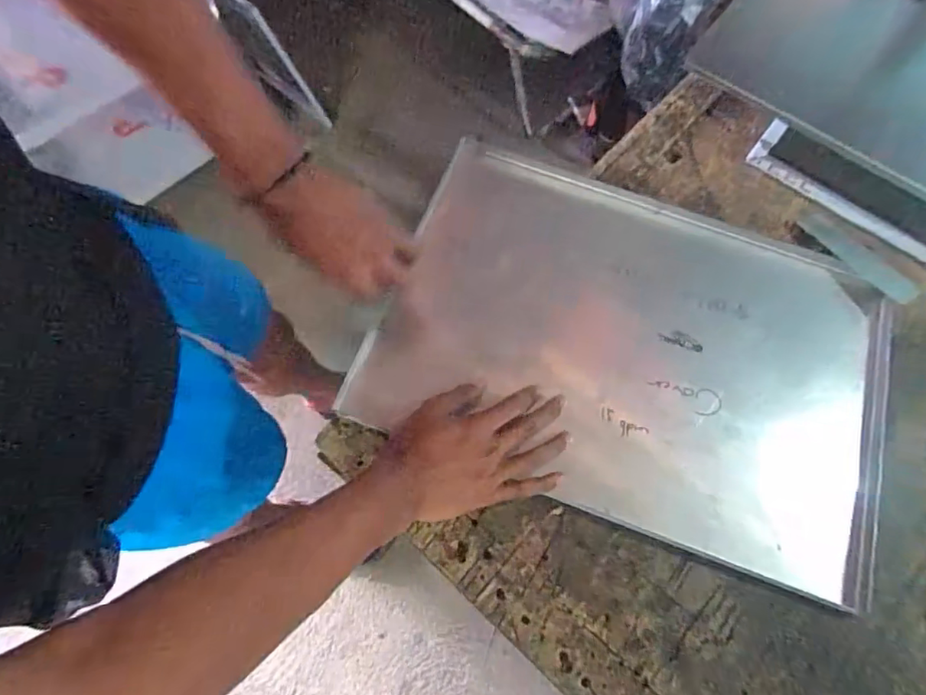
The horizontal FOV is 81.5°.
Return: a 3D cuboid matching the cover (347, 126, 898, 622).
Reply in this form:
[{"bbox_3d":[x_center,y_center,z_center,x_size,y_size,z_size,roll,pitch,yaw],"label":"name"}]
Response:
[{"bbox_3d":[0.175,-0.002,0.555,0.499,0.027,0.350,21,69,7],"label":"cover"}]

